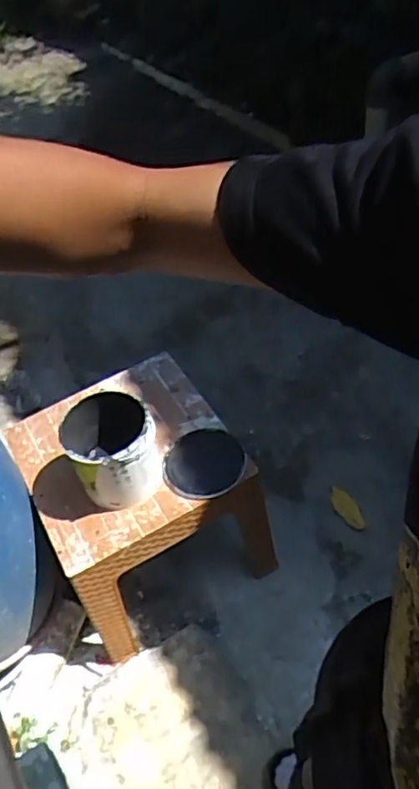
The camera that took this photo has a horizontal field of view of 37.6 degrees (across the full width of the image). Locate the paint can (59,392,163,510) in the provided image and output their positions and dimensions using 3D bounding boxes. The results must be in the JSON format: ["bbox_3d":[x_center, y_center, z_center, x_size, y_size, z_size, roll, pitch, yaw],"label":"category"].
[{"bbox_3d":[-0.207,0.126,1.318,0.171,0.191,0.182,-4,48,4],"label":"paint can"}]

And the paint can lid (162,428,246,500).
[{"bbox_3d":[-0.012,0.154,1.399,0.179,0.018,0.189,-2,45,2],"label":"paint can lid"}]

